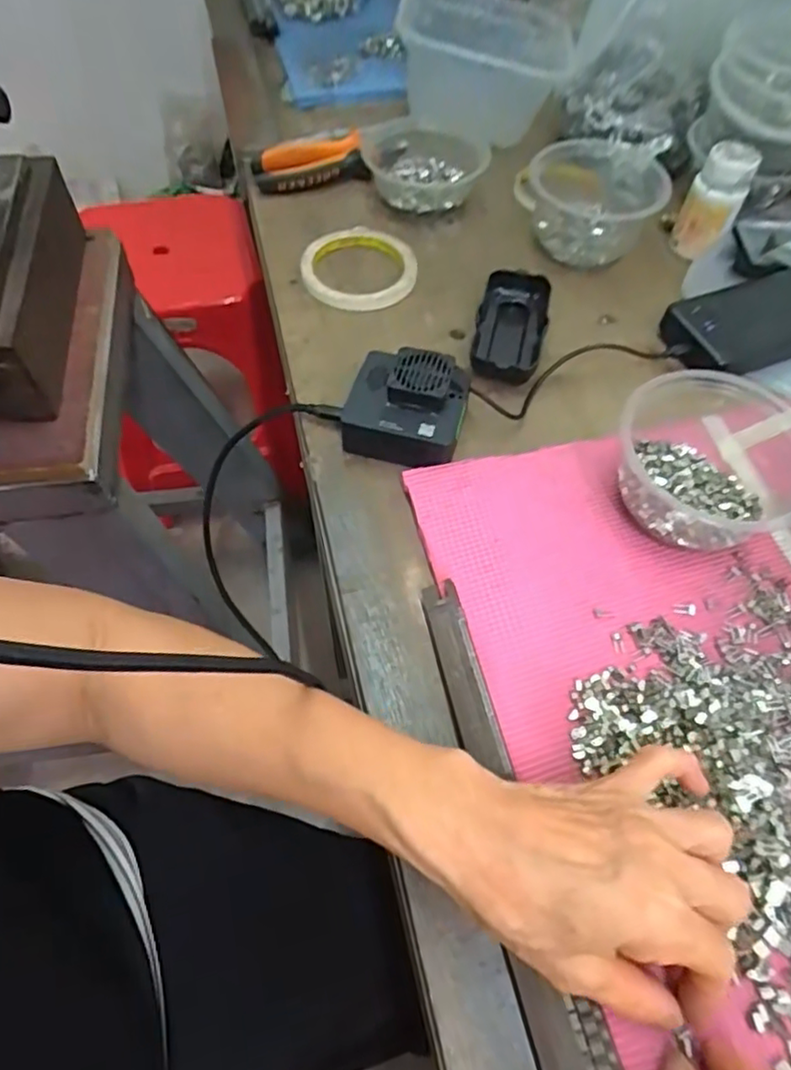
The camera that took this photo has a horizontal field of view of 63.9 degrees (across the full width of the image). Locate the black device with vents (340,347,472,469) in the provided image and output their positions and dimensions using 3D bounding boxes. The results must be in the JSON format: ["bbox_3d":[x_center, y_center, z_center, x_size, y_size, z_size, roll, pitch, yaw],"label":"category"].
[{"bbox_3d":[0.007,-0.088,0.437,0.079,0.043,0.069,19,60,9],"label":"black device with vents"}]

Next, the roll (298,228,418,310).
[{"bbox_3d":[-0.030,-0.229,0.538,0.097,0.018,0.093,1,59,-2],"label":"roll"}]

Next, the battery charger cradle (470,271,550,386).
[{"bbox_3d":[0.090,-0.163,0.497,0.052,0.022,0.104,10,59,4],"label":"battery charger cradle"}]

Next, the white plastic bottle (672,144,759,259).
[{"bbox_3d":[0.270,-0.283,0.539,0.044,0.073,0.049,26,62,13],"label":"white plastic bottle"}]

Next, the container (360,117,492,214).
[{"bbox_3d":[0.030,-0.355,0.604,0.117,0.043,0.114,-3,59,-4],"label":"container"}]

